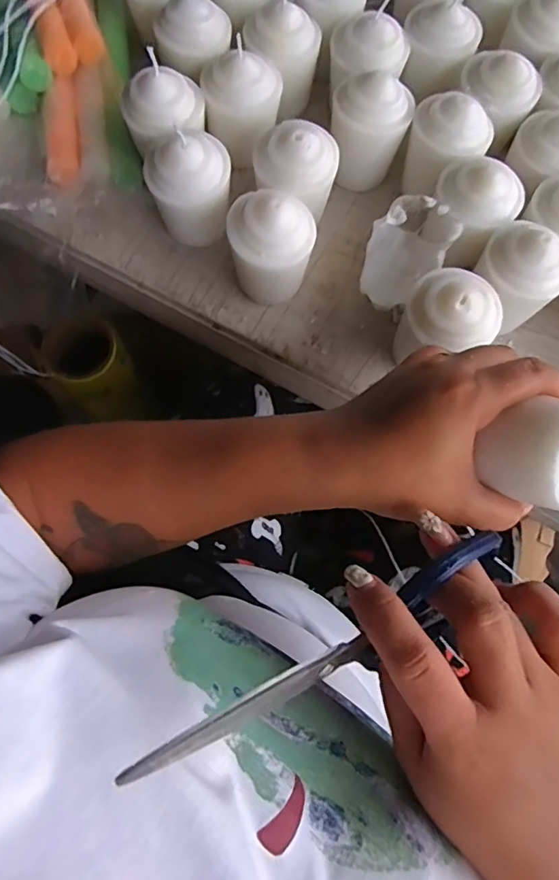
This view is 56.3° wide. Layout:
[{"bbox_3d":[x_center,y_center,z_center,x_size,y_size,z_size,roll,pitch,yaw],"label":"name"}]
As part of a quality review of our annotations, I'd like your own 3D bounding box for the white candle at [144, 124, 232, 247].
[{"bbox_3d":[-0.061,-0.176,0.362,0.057,0.066,0.060,-17,77,-6],"label":"white candle"}]

